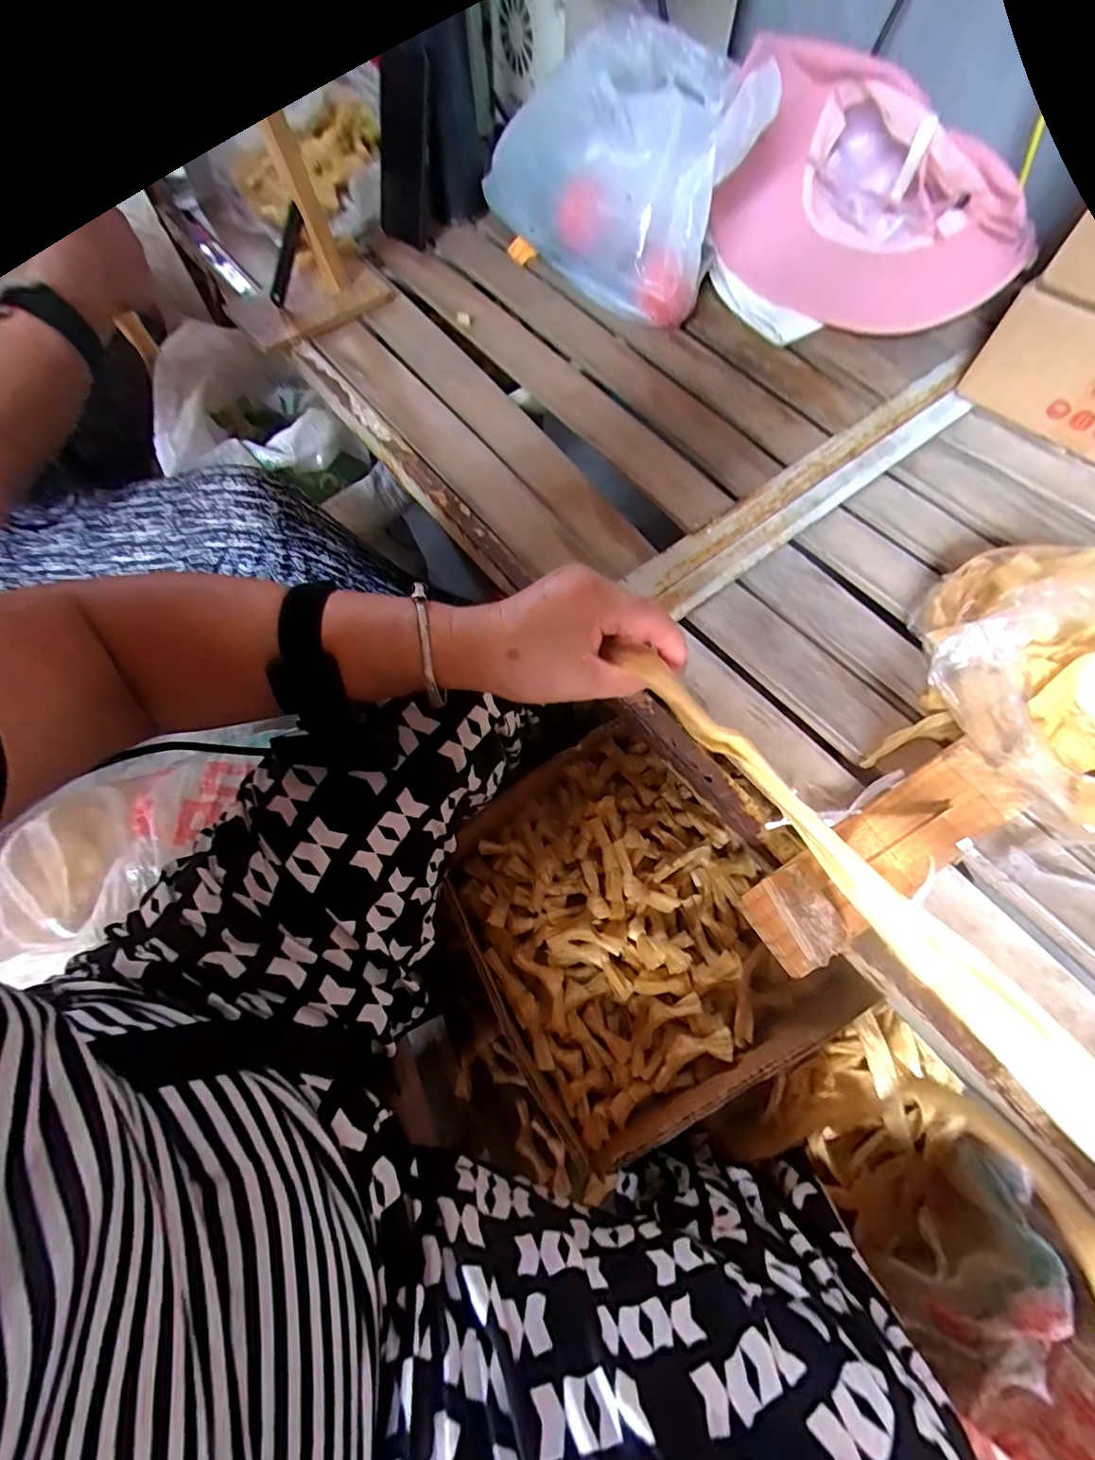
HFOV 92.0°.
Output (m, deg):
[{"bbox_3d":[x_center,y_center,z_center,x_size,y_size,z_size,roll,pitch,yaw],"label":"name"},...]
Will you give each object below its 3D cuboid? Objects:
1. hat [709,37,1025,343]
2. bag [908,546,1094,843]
[{"bbox_3d":[0.382,-0.642,0.635,0.332,0.129,0.313,-2,69,-2],"label":"hat"},{"bbox_3d":[0.408,-0.035,0.384,0.240,0.102,0.224,32,71,11],"label":"bag"}]

